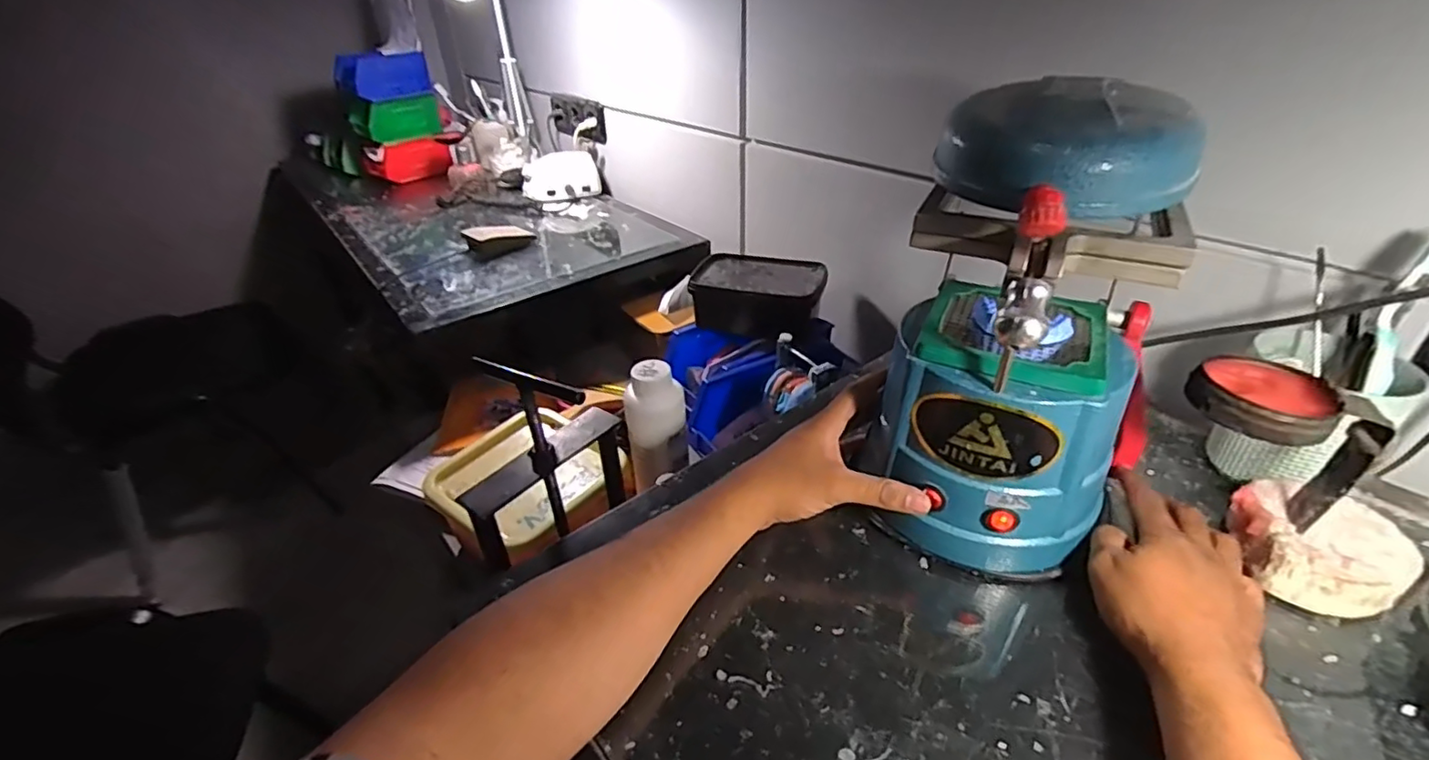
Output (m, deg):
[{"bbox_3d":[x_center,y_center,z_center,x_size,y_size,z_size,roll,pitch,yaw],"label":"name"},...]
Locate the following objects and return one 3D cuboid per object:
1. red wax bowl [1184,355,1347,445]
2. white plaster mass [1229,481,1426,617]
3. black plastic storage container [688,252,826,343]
[{"bbox_3d":[0.345,0.011,0.382,0.071,0.017,0.072,-4,33,3],"label":"red wax bowl"},{"bbox_3d":[0.414,0.116,0.413,0.081,0.043,0.084,5,34,11],"label":"white plaster mass"},{"bbox_3d":[0.070,-0.123,0.903,0.191,0.092,0.122,4,35,14],"label":"black plastic storage container"}]

